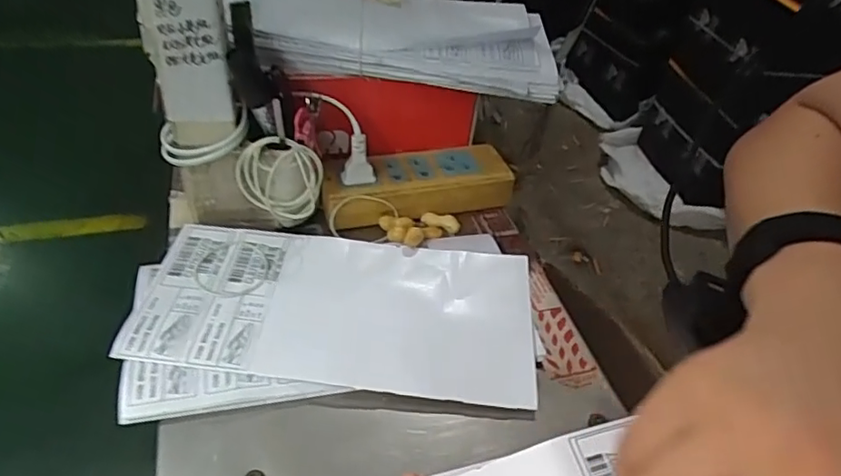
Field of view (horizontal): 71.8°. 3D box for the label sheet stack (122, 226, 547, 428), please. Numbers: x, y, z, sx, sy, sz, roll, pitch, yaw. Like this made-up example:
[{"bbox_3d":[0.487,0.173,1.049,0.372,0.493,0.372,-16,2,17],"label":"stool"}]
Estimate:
[{"bbox_3d":[-0.051,0.049,0.385,0.256,0.026,0.139,-1,41,-7],"label":"label sheet stack"}]

